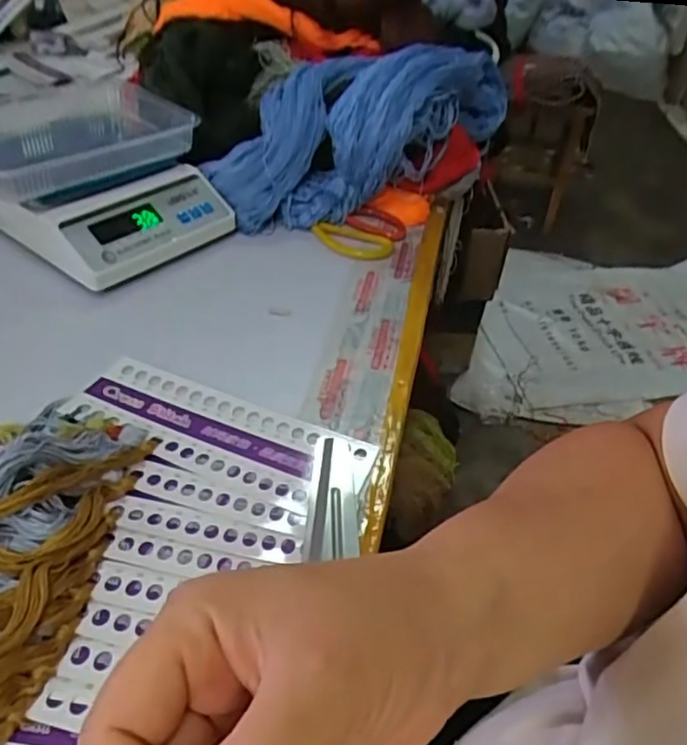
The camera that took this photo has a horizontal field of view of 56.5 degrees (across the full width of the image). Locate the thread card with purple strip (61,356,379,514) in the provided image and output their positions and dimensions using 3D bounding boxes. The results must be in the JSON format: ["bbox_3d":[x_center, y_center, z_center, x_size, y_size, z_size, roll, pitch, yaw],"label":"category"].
[{"bbox_3d":[-0.099,0.048,0.505,0.237,0.008,0.079,17,44,10],"label":"thread card with purple strip"}]

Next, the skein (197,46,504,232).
[{"bbox_3d":[0.030,-0.297,0.780,0.393,0.145,0.138,-27,48,-8],"label":"skein"}]

